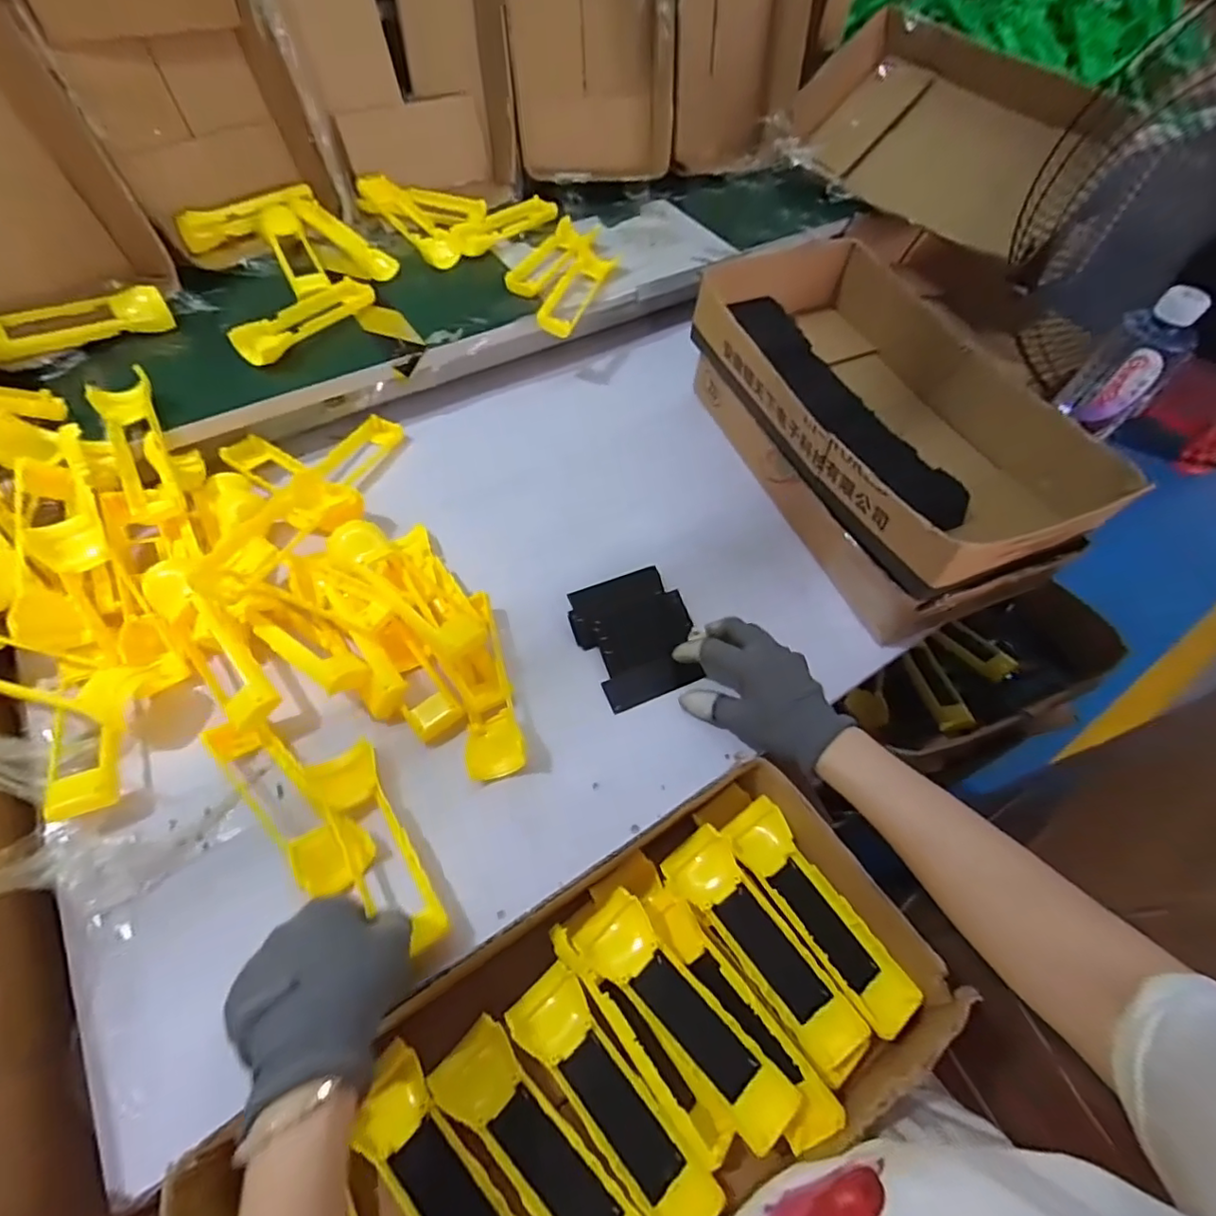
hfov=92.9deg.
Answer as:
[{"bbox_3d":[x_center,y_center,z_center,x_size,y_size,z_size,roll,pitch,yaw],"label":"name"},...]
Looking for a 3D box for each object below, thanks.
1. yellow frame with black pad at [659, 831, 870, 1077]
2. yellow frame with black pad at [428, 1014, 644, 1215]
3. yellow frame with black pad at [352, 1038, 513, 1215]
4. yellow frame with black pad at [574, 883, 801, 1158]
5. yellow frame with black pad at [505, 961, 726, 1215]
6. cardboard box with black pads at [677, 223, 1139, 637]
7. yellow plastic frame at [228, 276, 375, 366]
[{"bbox_3d":[0.108,0.235,0.407,0.049,0.024,0.161,-30,64,-22],"label":"yellow frame with black pad"},{"bbox_3d":[-0.040,0.340,0.358,0.161,0.017,0.046,40,63,20],"label":"yellow frame with black pad"},{"bbox_3d":[-0.096,0.348,0.347,0.042,0.029,0.161,-38,67,-25],"label":"yellow frame with black pad"},{"bbox_3d":[0.049,0.268,0.381,0.046,0.024,0.162,-37,66,-24],"label":"yellow frame with black pad"},{"bbox_3d":[0.001,0.320,0.375,0.048,0.019,0.162,-34,65,-23],"label":"yellow frame with black pad"},{"bbox_3d":[0.271,-0.185,0.602,0.226,0.132,0.413,-21,61,-17],"label":"cardboard box with black pads"},{"bbox_3d":[-0.333,-0.321,0.641,0.052,0.021,0.164,28,59,13],"label":"yellow plastic frame"}]

